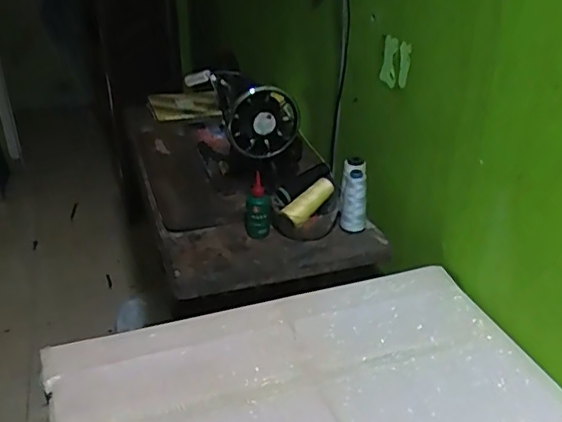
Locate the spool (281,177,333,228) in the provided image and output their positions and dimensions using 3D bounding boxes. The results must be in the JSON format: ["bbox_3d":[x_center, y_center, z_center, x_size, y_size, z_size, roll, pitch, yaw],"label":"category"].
[{"bbox_3d":[0.056,-0.019,1.047,0.032,0.035,0.115,27,56,40],"label":"spool"}]

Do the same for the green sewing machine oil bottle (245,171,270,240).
[{"bbox_3d":[-0.041,-0.004,1.024,0.044,0.105,0.040,-1,29,-1],"label":"green sewing machine oil bottle"}]

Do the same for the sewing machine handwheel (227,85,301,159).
[{"bbox_3d":[-0.035,-0.167,1.083,0.130,0.120,0.054,-12,32,-21],"label":"sewing machine handwheel"}]

